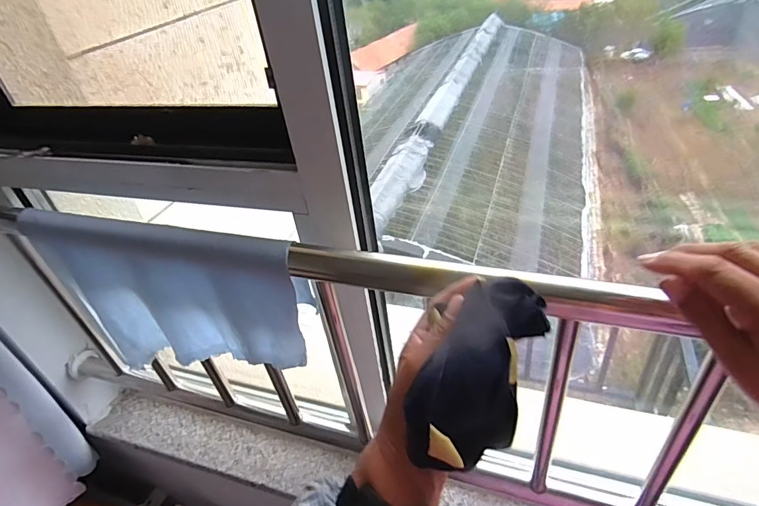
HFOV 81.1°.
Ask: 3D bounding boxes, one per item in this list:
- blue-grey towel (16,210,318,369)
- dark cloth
[{"bbox_3d":[-0.276,0.067,0.591,0.387,0.244,0.046,5,38,13],"label":"blue-grey towel"},{"bbox_3d":[0.073,0.081,0.308,0.057,0.065,0.135,18,43,27],"label":"dark cloth"}]

